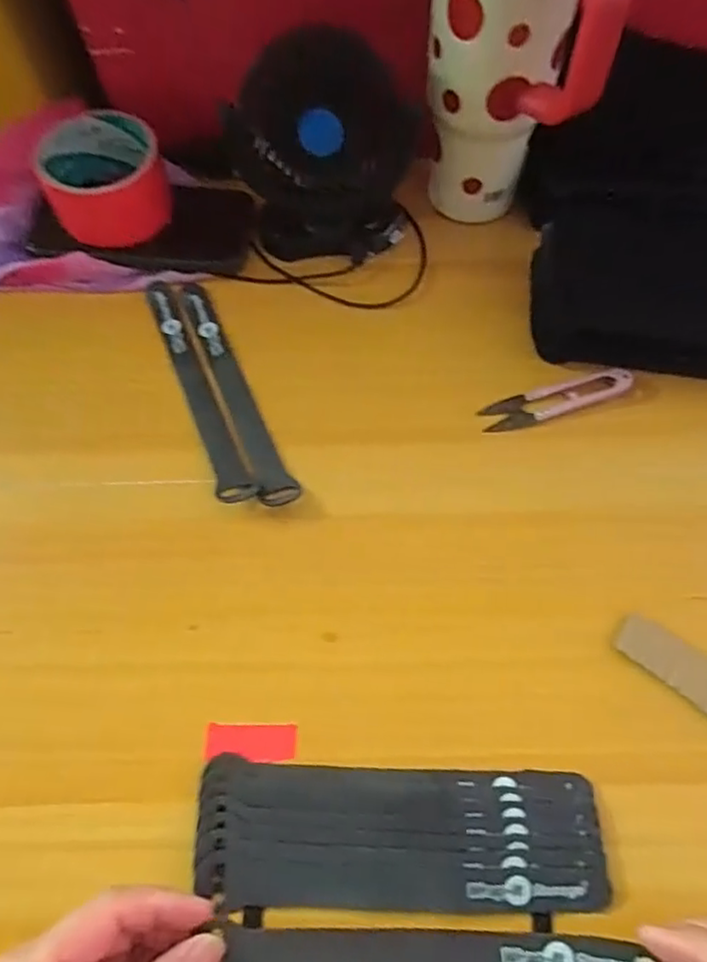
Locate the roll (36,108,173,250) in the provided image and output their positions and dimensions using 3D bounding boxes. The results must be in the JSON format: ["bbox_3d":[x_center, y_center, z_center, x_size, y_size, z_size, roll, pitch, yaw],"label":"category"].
[{"bbox_3d":[-0.180,-0.223,0.452,0.079,0.053,0.083,0,66,0],"label":"roll"}]

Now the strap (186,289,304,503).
[{"bbox_3d":[-0.082,-0.067,0.423,0.023,0.008,0.191,-22,67,-9],"label":"strap"}]

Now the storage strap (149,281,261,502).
[{"bbox_3d":[-0.108,-0.068,0.422,0.021,0.009,0.193,-22,67,-9],"label":"storage strap"}]

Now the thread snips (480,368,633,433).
[{"bbox_3d":[0.133,-0.055,0.406,0.098,0.011,0.023,-15,66,-6],"label":"thread snips"}]

